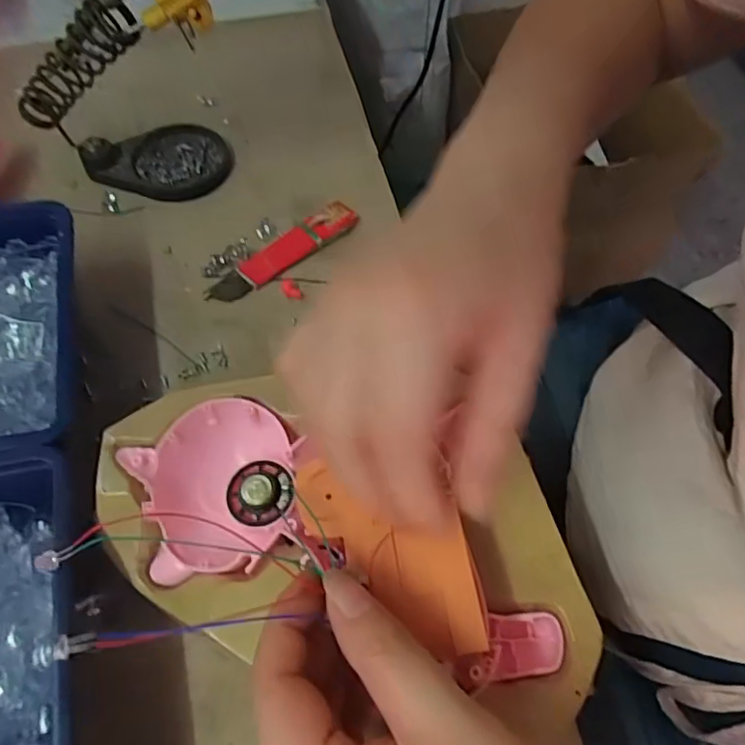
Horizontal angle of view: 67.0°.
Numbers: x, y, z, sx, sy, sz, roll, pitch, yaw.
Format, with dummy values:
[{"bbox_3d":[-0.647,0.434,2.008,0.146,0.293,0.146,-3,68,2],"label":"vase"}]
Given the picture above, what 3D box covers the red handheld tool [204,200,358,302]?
[{"bbox_3d":[-0.056,-0.075,0.349,0.103,0.008,0.026,-34,66,-18],"label":"red handheld tool"}]

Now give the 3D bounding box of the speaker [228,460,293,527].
[{"bbox_3d":[-0.048,0.050,0.238,0.027,0.008,0.026,0,60,0],"label":"speaker"}]

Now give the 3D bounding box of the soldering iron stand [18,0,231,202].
[{"bbox_3d":[-0.150,-0.170,0.342,0.098,0.108,0.065,14,61,8],"label":"soldering iron stand"}]

